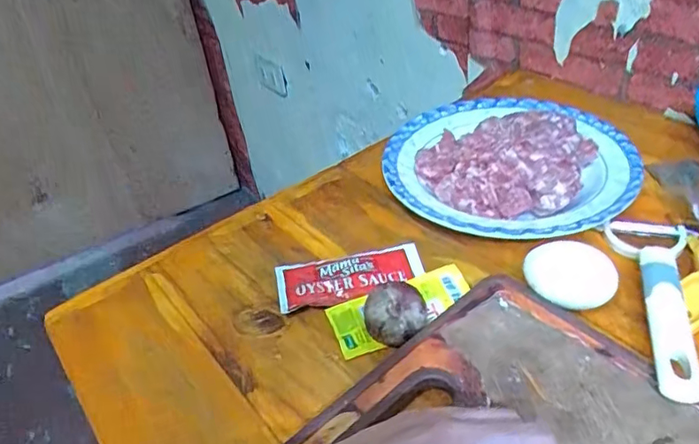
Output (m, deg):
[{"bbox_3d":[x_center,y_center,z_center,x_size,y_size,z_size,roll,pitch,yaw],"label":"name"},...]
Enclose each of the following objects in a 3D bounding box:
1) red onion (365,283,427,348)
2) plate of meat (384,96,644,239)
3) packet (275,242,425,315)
[{"bbox_3d":[0.031,0.063,0.364,0.040,0.031,0.034,-2,39,5],"label":"red onion"},{"bbox_3d":[0.141,-0.062,0.483,0.205,0.049,0.206,1,42,9],"label":"plate of meat"},{"bbox_3d":[0.001,0.041,0.420,0.114,0.010,0.058,-9,41,-2],"label":"packet"}]

